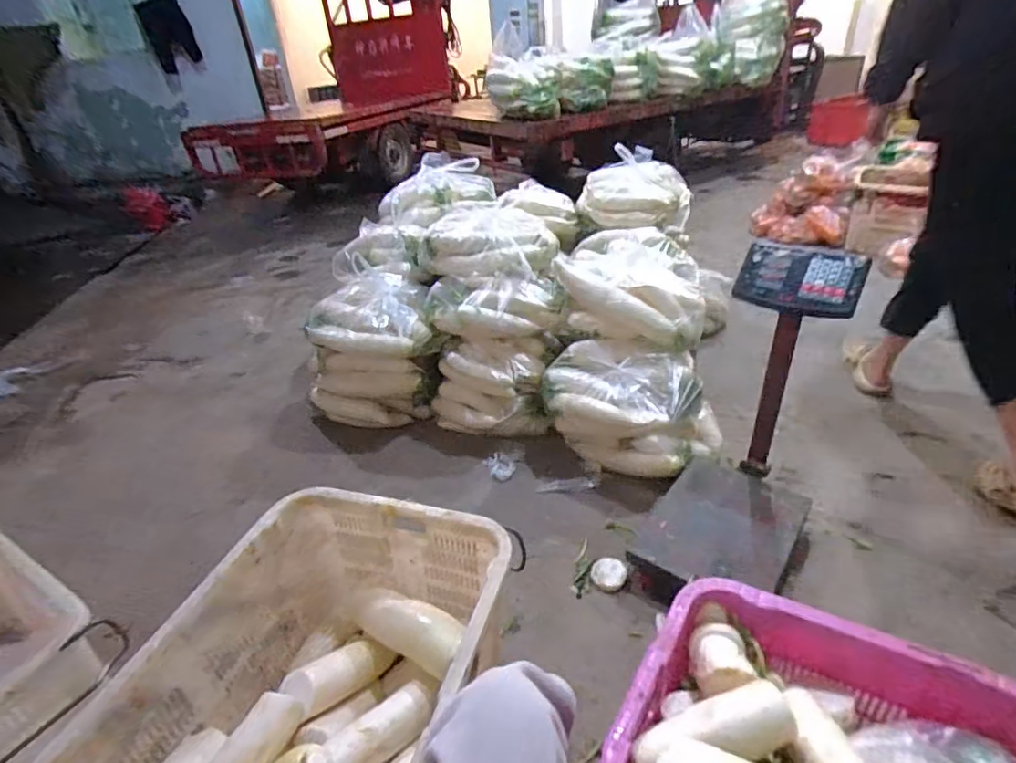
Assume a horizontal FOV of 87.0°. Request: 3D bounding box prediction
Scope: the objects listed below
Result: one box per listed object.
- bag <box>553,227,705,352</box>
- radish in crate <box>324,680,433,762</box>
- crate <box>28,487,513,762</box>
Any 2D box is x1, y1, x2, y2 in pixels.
[{"bbox_3d":[0.371,-0.319,1.631,0.406,0.201,0.518,2,33,12],"label":"bag"},{"bbox_3d":[-0.204,0.559,0.858,0.061,0.057,0.218,19,23,34],"label":"radish in crate"},{"bbox_3d":[-0.301,0.518,0.825,0.465,0.296,0.665,7,34,20],"label":"crate"}]

